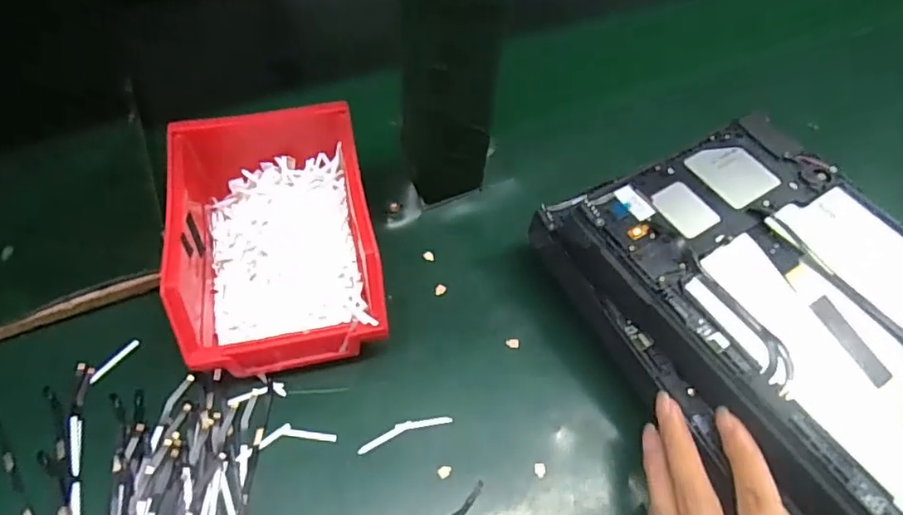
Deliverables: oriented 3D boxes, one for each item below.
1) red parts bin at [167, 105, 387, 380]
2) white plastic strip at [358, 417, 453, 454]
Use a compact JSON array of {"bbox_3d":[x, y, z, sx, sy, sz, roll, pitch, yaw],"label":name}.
[{"bbox_3d":[-0.101,-0.016,0.342,0.105,0.070,0.157,-9,59,-10],"label":"red parts bin"},{"bbox_3d":[-0.026,0.095,0.318,0.053,0.004,0.008,-16,61,-14],"label":"white plastic strip"}]

